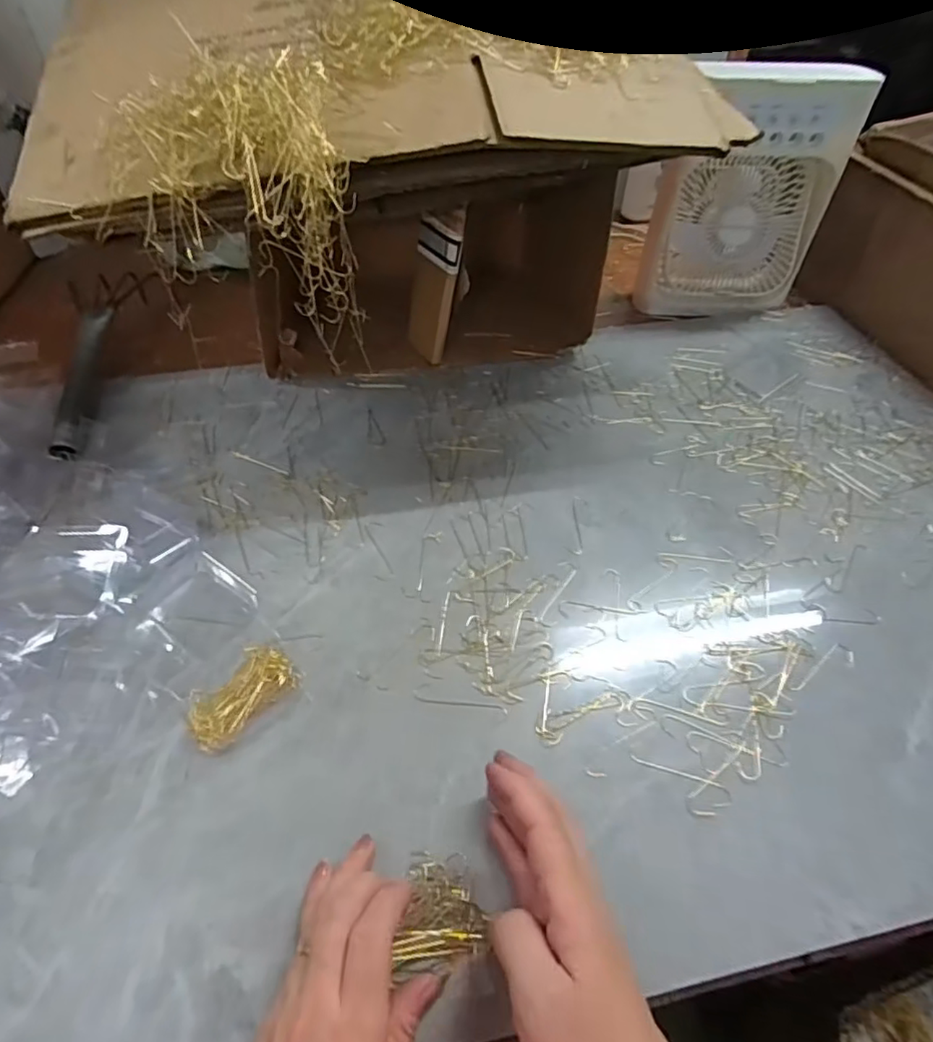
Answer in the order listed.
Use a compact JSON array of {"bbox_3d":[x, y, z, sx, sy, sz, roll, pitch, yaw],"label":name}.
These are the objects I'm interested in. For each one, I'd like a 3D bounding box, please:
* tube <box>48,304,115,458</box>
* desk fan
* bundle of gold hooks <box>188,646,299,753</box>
[{"bbox_3d":[-0.378,-0.140,0.572,0.026,0.029,0.211,-9,50,-9],"label":"tube"},{"bbox_3d":[0.325,-0.385,0.687,0.186,0.243,0.089,-7,50,-8],"label":"desk fan"},{"bbox_3d":[-0.151,0.116,0.387,0.044,0.015,0.071,37,58,27],"label":"bundle of gold hooks"}]

